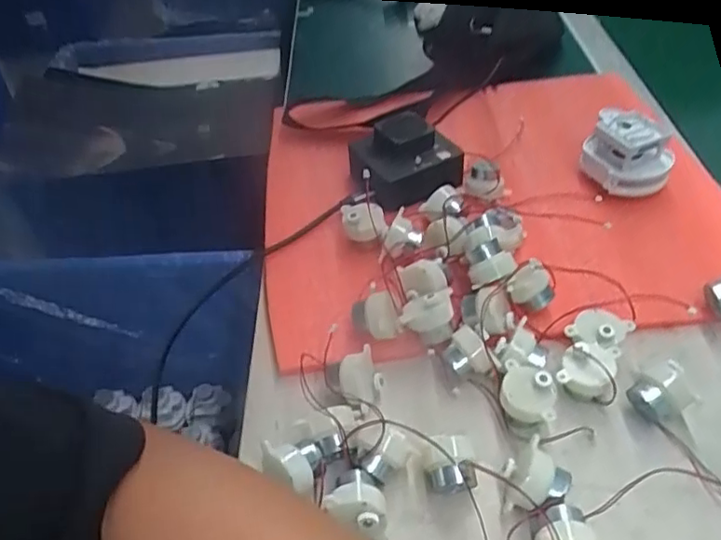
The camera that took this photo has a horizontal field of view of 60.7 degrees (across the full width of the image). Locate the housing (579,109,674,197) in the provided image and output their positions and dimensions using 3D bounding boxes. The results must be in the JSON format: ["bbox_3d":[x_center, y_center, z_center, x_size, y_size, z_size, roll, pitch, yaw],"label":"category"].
[{"bbox_3d":[0.221,-0.095,0.510,0.060,0.052,0.060,-9,45,-4],"label":"housing"}]

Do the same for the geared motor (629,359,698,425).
[{"bbox_3d":[0.180,0.074,0.370,0.034,0.028,0.025,-29,31,21],"label":"geared motor"}]

